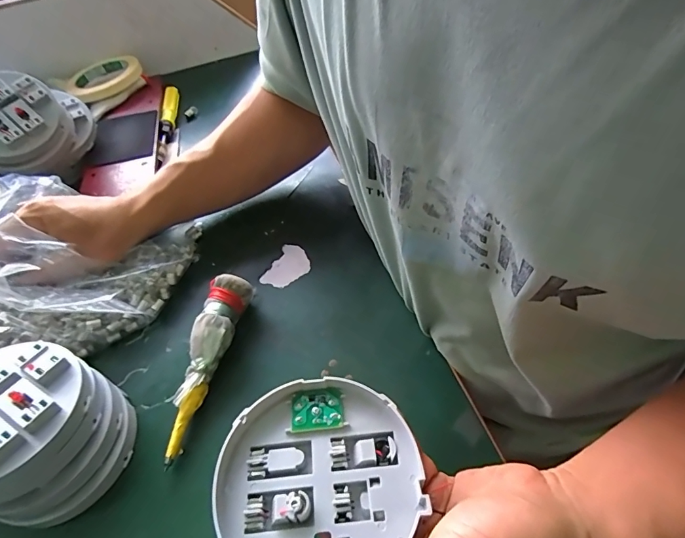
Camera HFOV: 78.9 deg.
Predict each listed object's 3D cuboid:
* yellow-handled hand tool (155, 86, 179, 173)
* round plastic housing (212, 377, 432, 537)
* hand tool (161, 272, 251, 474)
[{"bbox_3d":[-0.236,-0.190,0.561,0.017,0.026,0.186,-9,49,-4],"label":"yellow-handled hand tool"},{"bbox_3d":[-0.015,0.105,0.222,0.106,0.012,0.097,-2,51,3],"label":"round plastic housing"},{"bbox_3d":[-0.117,0.072,0.335,0.033,0.036,0.145,12,50,13],"label":"hand tool"}]

